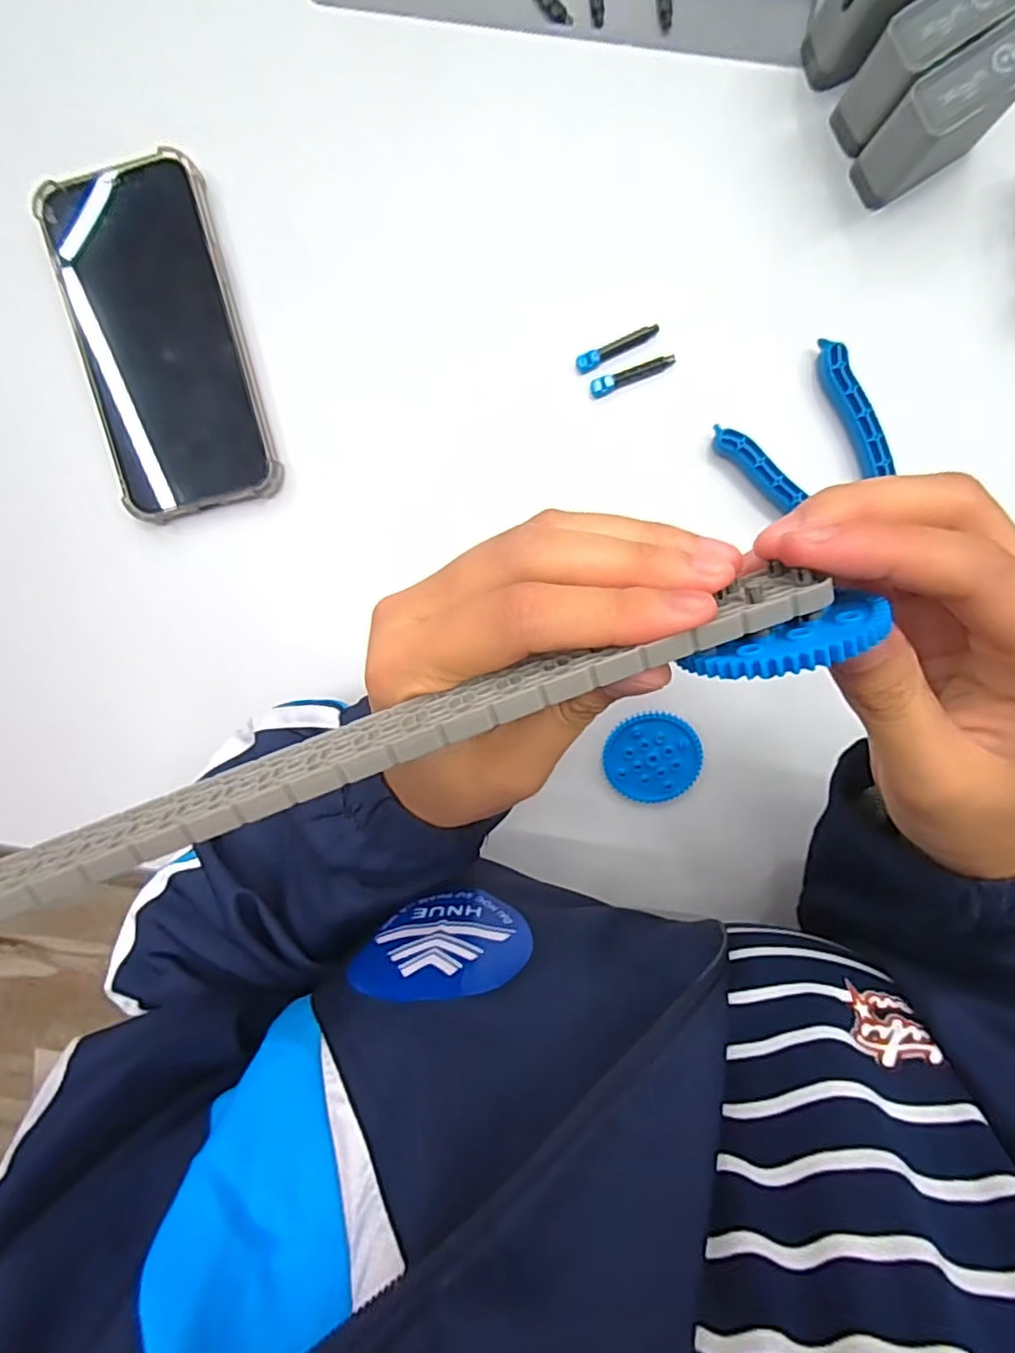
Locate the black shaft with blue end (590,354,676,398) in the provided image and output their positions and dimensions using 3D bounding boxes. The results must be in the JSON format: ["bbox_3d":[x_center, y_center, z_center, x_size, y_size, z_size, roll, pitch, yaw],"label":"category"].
[{"bbox_3d":[0.063,-0.150,0.319,0.043,0.006,0.008,-18,96,4],"label":"black shaft with blue end"}]

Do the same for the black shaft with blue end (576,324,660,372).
[{"bbox_3d":[0.055,-0.163,0.315,0.042,0.004,0.009,-23,95,4],"label":"black shaft with blue end"}]

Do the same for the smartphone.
[{"bbox_3d":[-0.171,-0.164,0.312,0.078,0.019,0.159,-13,97,-1],"label":"smartphone"}]

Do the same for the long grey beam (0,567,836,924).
[{"bbox_3d":[-0.039,0.016,0.159,0.239,0.031,0.007,-21,120,-3],"label":"long grey beam"}]

